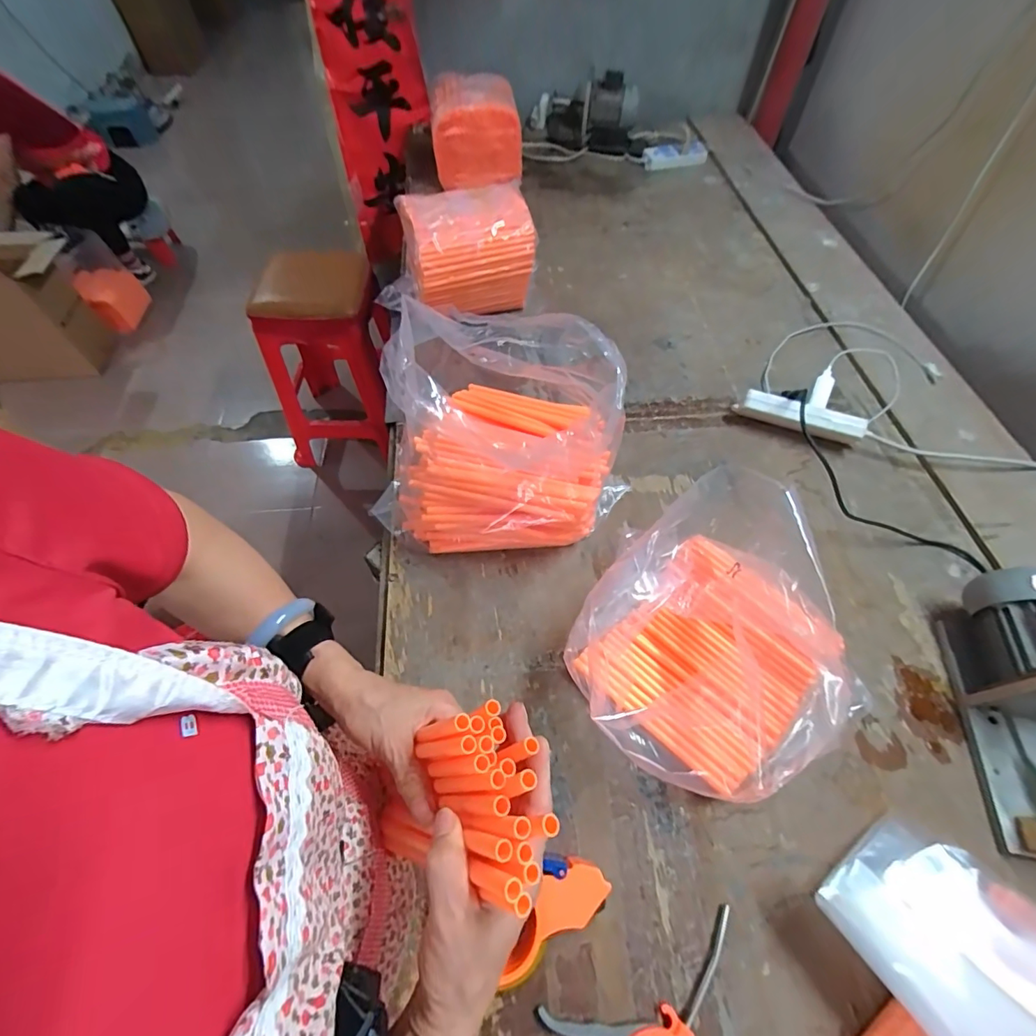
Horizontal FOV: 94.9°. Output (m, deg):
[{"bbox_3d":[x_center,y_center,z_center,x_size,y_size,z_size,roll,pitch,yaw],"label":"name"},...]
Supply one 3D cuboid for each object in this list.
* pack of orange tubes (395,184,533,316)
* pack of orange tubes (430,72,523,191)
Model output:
[{"bbox_3d":[-0.091,-0.483,0.888,0.219,0.183,0.136,-13,59,-7],"label":"pack of orange tubes"},{"bbox_3d":[-0.103,-0.951,1.184,0.209,0.192,0.205,-5,58,-3],"label":"pack of orange tubes"}]

